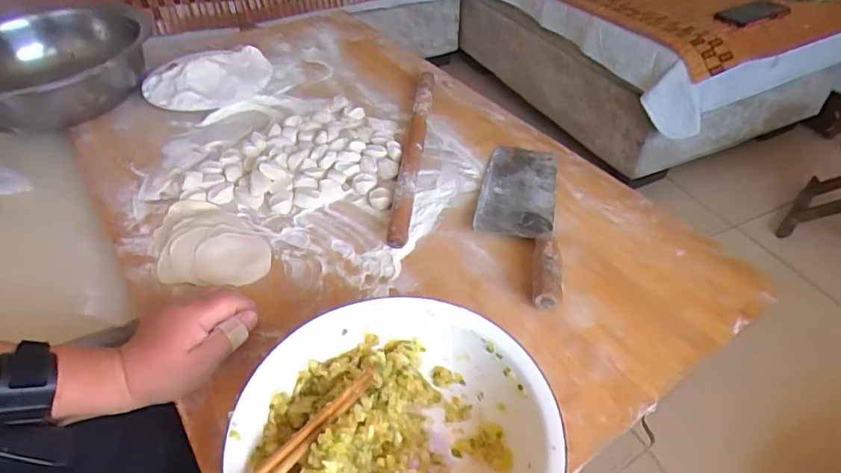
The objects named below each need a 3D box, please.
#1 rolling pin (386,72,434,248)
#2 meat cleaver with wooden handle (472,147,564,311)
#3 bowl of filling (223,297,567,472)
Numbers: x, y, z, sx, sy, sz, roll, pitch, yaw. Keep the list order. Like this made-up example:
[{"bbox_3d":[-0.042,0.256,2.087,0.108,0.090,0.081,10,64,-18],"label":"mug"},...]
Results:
[{"bbox_3d":[-0.007,-0.131,0.715,0.025,0.026,0.387,4,44,5],"label":"rolling pin"},{"bbox_3d":[0.114,-0.033,0.610,0.092,0.033,0.279,6,44,7],"label":"meat cleaver with wooden handle"},{"bbox_3d":[-0.016,0.154,0.381,0.221,0.069,0.218,0,44,0],"label":"bowl of filling"}]

